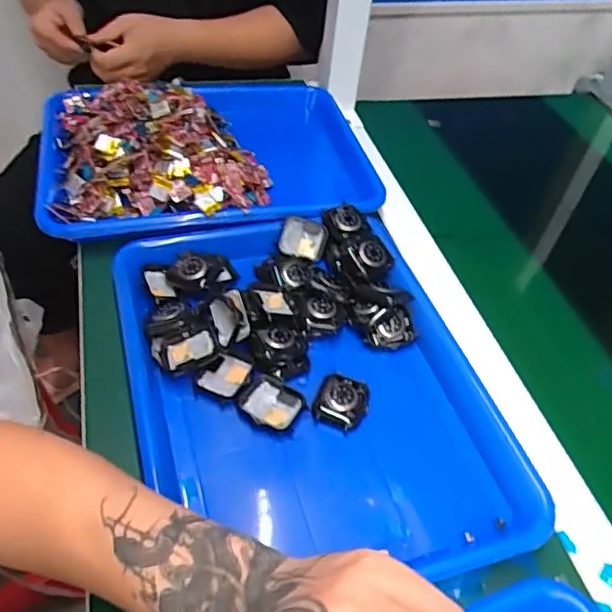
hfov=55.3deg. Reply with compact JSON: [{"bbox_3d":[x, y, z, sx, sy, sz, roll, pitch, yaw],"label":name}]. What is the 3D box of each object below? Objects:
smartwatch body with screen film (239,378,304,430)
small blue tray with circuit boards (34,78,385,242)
[{"bbox_3d":[-0.026,0.076,0.442,0.043,0.012,0.039,28,51,19],"label":"smartwatch body with screen film"},{"bbox_3d":[-0.103,-0.174,0.648,0.360,0.077,0.273,-6,48,-11],"label":"small blue tray with circuit boards"}]

